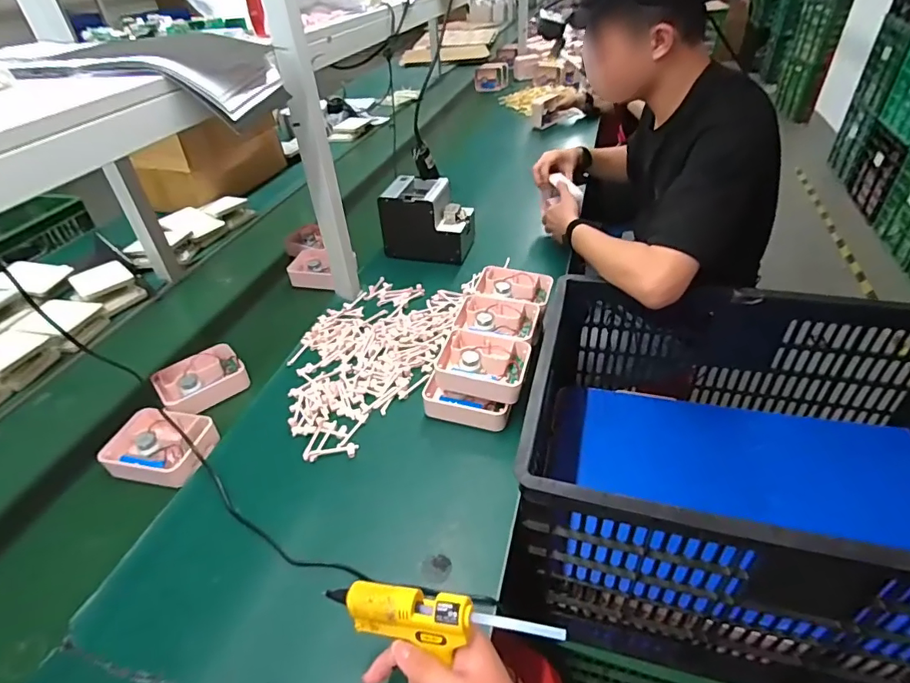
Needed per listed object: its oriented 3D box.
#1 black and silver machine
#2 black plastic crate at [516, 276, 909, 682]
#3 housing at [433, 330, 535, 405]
[{"bbox_3d":[-0.058,-0.269,1.102,0.192,0.147,0.127,7,41,13],"label":"black and silver machine"},{"bbox_3d":[0.453,0.204,0.776,0.653,0.412,0.470,7,41,14],"label":"black plastic crate"},{"bbox_3d":[0.041,0.036,0.738,0.135,0.042,0.097,7,41,13],"label":"housing"}]

